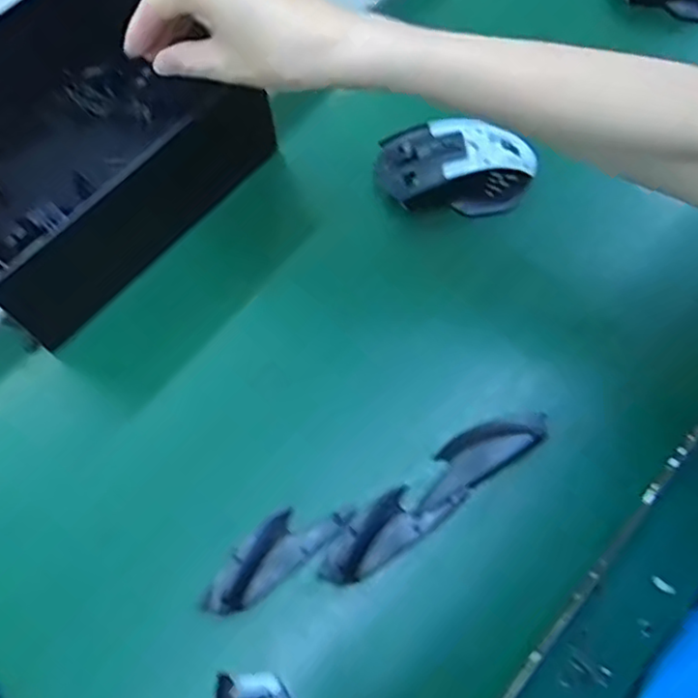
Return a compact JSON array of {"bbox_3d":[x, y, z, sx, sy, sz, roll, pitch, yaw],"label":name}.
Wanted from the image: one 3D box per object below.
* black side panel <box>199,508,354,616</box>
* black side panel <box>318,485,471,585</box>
[{"bbox_3d":[-0.044,0.118,0.389,0.091,0.018,0.032,-39,70,-11],"label":"black side panel"},{"bbox_3d":[0.025,0.104,0.394,0.095,0.022,0.033,-35,69,-10],"label":"black side panel"}]

